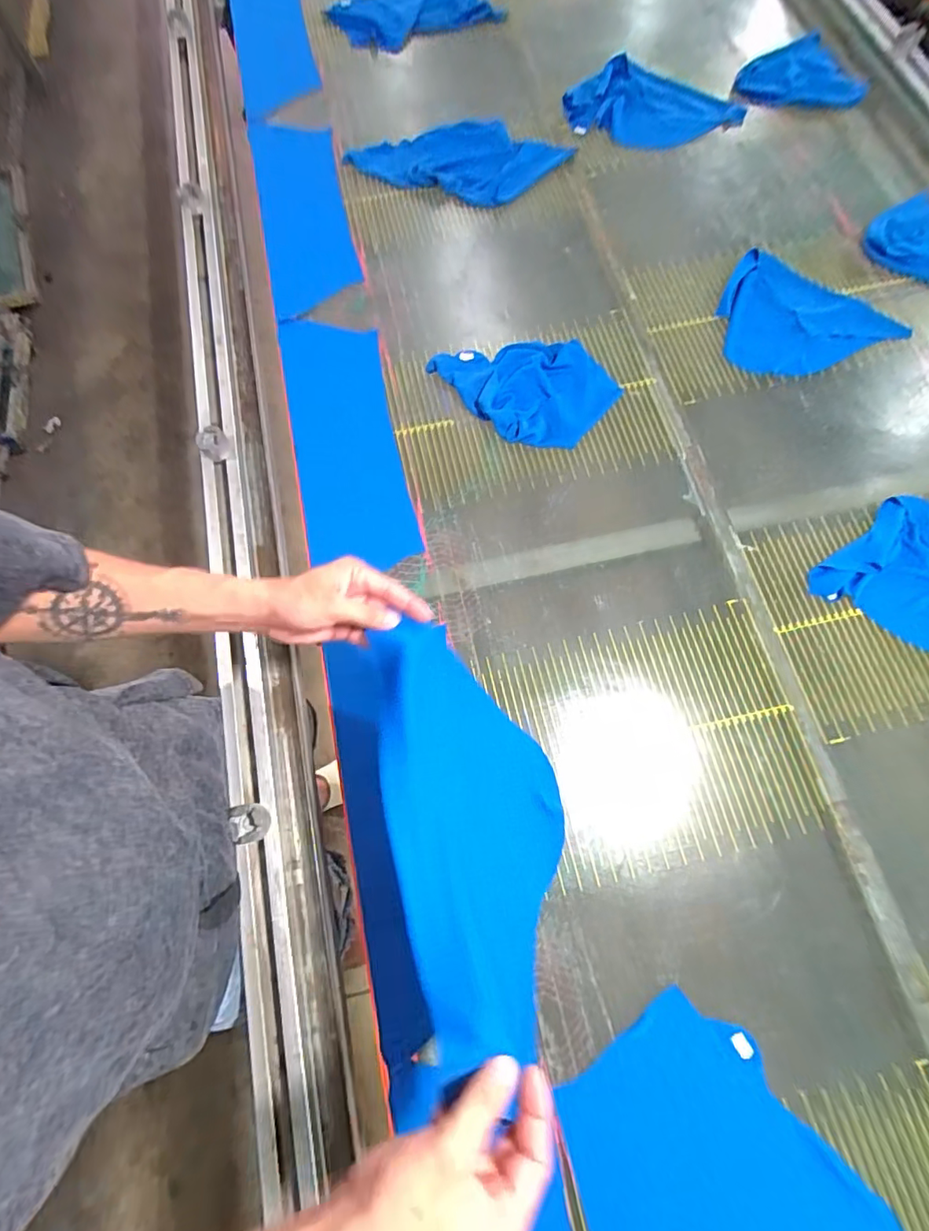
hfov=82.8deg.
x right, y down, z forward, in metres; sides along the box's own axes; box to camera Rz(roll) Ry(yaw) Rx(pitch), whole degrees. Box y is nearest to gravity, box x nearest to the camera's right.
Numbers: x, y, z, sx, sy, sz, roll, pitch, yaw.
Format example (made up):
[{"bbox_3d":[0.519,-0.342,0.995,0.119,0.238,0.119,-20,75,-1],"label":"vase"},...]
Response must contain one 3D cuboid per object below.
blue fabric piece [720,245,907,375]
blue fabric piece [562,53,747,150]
[{"bbox_3d":[0.544,-0.457,0.830,0.272,0.026,0.217,19,73,9],"label":"blue fabric piece"},{"bbox_3d":[0.375,-1.013,1.047,0.344,0.057,0.180,21,73,9],"label":"blue fabric piece"}]

